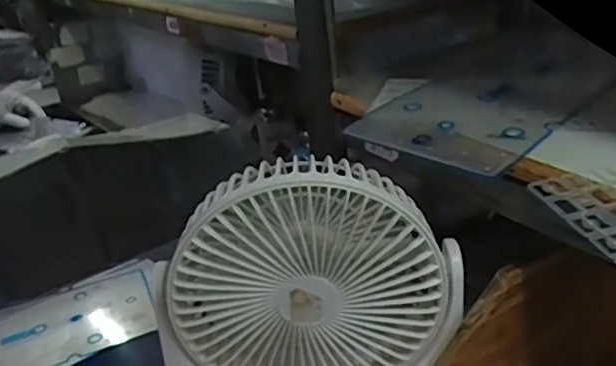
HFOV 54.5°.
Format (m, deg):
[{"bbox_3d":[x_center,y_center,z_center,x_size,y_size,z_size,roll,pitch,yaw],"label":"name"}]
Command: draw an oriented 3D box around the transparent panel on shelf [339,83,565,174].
[{"bbox_3d":[0.097,-0.041,0.375,0.105,0.005,0.110,-30,36,-35],"label":"transparent panel on shelf"}]

